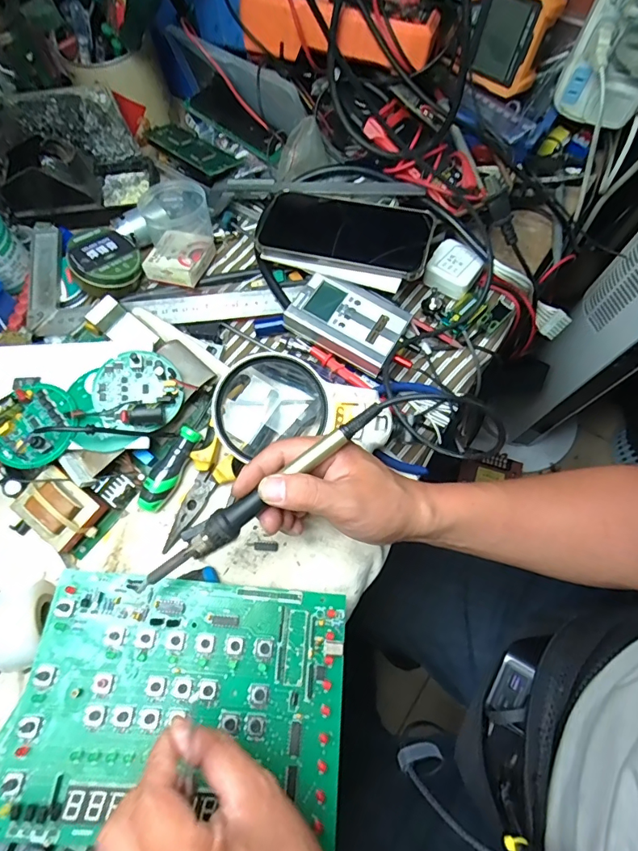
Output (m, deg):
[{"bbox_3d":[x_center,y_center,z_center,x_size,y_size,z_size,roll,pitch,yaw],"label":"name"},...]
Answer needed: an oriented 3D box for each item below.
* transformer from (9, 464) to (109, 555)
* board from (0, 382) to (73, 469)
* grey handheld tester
[{"bbox_3d":[-0.215,0.071,0.389,0.058,0.035,0.052,35,75,12],"label":"transformer"},{"bbox_3d":[-0.235,-0.002,0.381,0.059,0.026,0.070,-9,71,-2],"label":"board"},{"bbox_3d":[0.026,-0.097,0.445,0.103,0.031,0.066,27,73,10],"label":"grey handheld tester"}]

